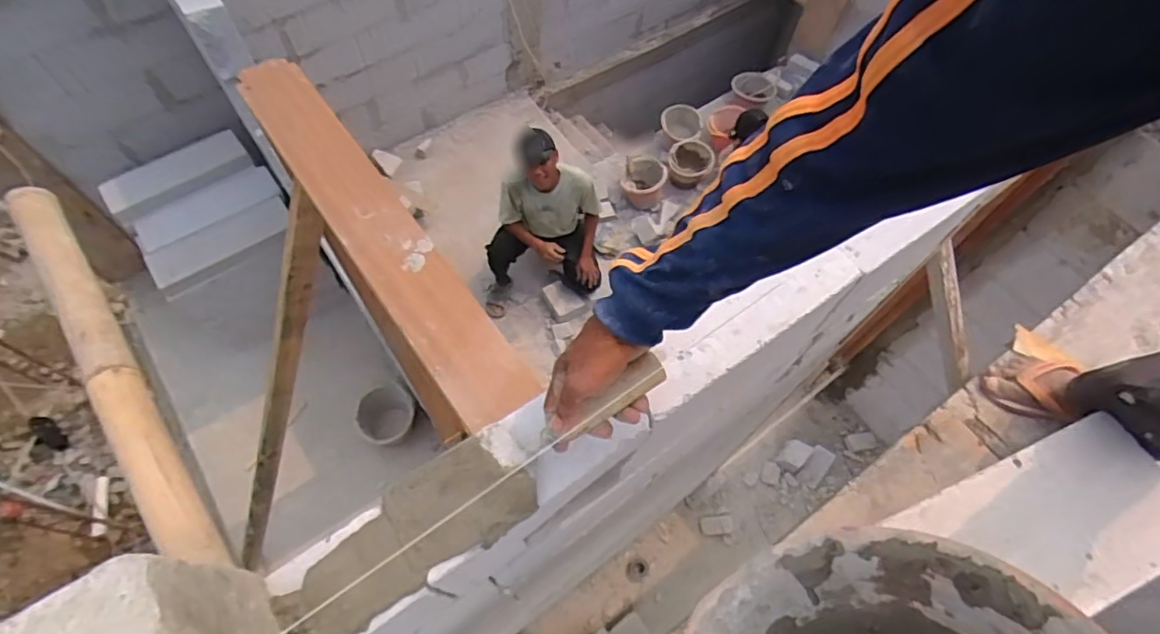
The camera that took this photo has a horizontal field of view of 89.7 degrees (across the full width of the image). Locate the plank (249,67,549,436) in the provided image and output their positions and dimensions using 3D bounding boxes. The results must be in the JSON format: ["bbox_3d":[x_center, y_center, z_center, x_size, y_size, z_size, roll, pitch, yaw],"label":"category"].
[{"bbox_3d":[-0.315,-0.150,0.870,0.134,0.025,0.738,-30,67,-17],"label":"plank"}]

